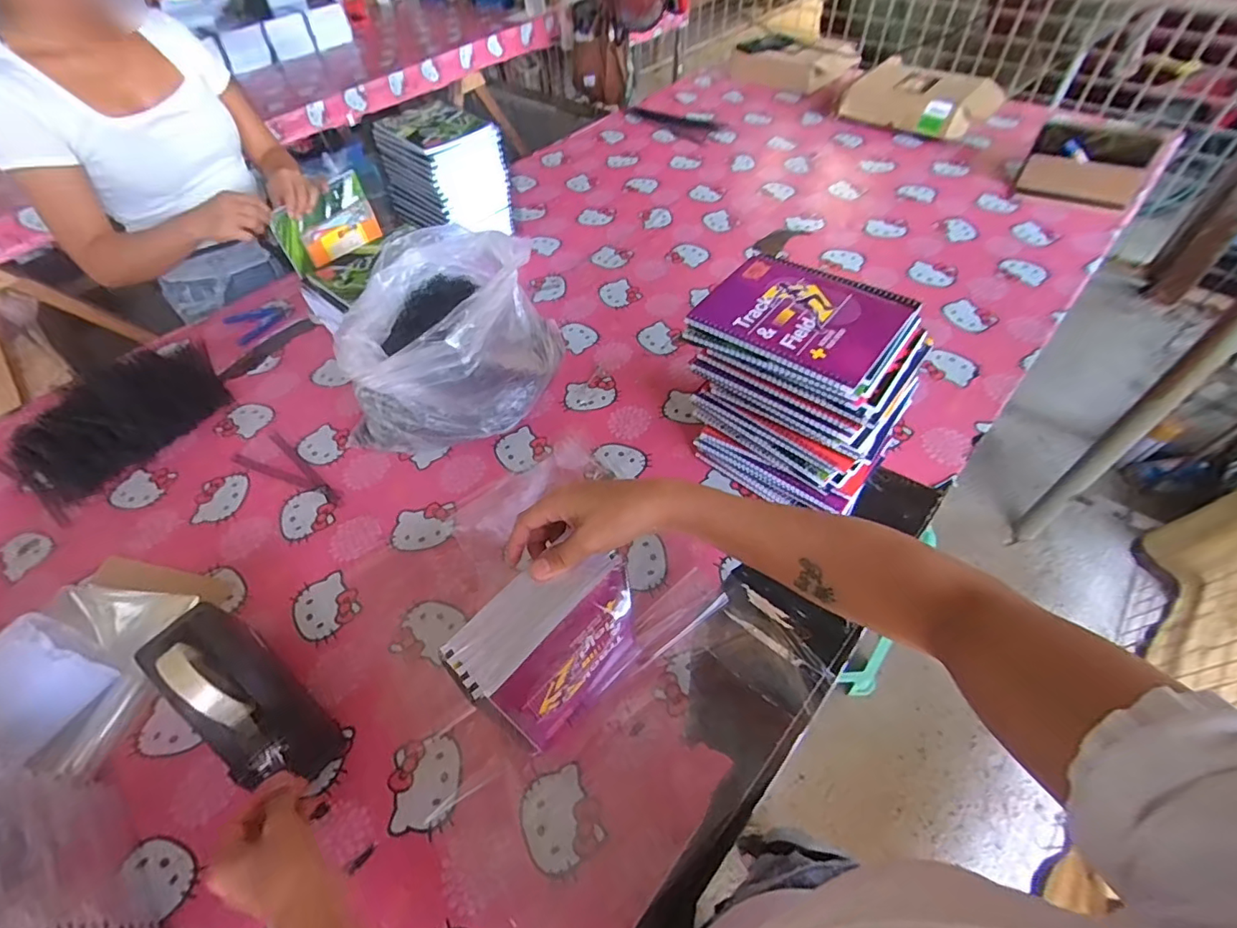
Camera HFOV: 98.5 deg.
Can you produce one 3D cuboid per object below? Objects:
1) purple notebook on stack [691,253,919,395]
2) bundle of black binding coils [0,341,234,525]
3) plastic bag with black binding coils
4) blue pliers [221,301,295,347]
[{"bbox_3d":[0.199,-0.167,0.575,0.192,0.015,0.162,32,61,26],"label":"purple notebook on stack"},{"bbox_3d":[-0.792,-0.091,0.846,0.237,0.058,0.323,25,58,22],"label":"bundle of black binding coils"},{"bbox_3d":[-0.234,-0.177,0.767,0.256,0.217,0.287,0,52,5],"label":"plastic bag with black binding coils"},{"bbox_3d":[-0.677,-0.277,1.012,0.110,0.009,0.111,-35,57,-21],"label":"blue pliers"}]

